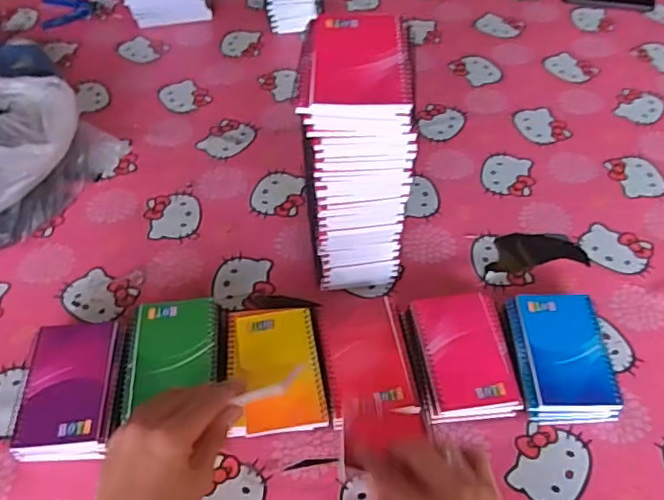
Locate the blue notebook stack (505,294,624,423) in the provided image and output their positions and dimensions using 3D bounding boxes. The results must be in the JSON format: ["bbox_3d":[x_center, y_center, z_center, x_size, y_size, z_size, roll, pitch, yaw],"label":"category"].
[{"bbox_3d":[0.244,0.113,0.608,0.093,0.033,0.133,-1,52,0],"label":"blue notebook stack"}]

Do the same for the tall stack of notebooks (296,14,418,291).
[{"bbox_3d":[0.024,-0.078,0.601,0.106,0.290,0.128,1,52,1],"label":"tall stack of notebooks"}]

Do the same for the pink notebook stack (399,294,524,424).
[{"bbox_3d":[0.138,0.114,0.608,0.102,0.034,0.138,-7,52,-5],"label":"pink notebook stack"}]

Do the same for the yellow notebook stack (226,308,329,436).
[{"bbox_3d":[-0.060,0.123,0.596,0.095,0.040,0.140,-7,52,-5],"label":"yellow notebook stack"}]

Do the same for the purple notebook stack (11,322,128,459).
[{"bbox_3d":[-0.266,0.145,0.585,0.096,0.040,0.142,-5,52,-3],"label":"purple notebook stack"}]

